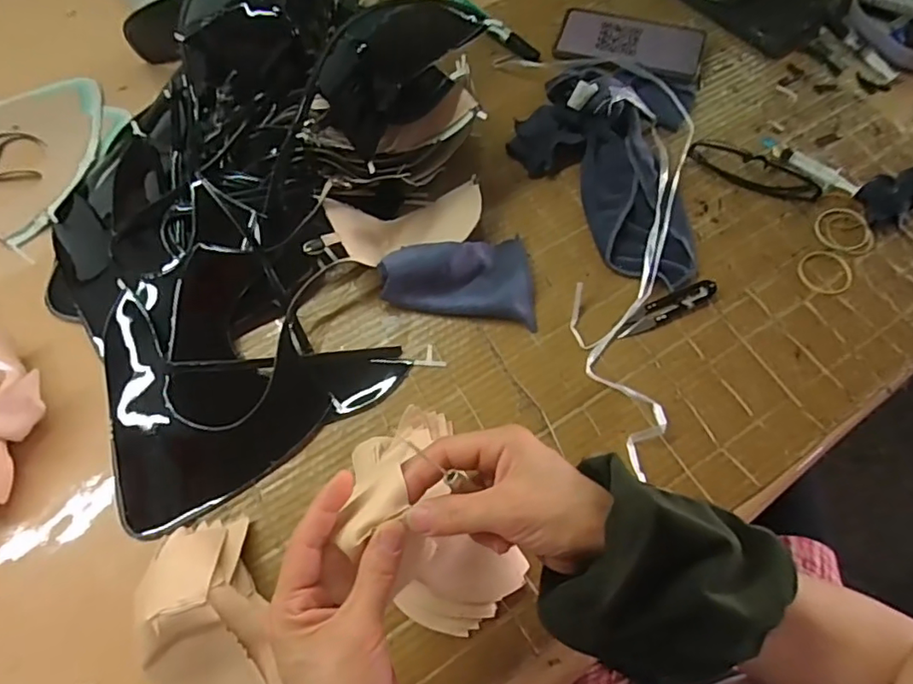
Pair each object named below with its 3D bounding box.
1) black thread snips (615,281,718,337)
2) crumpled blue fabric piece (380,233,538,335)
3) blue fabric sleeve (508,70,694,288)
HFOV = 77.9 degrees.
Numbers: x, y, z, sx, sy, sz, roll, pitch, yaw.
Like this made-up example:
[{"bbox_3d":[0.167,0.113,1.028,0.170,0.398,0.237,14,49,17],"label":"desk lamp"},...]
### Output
[{"bbox_3d":[0.197,-0.032,0.528,0.100,0.008,0.022,-25,69,-9],"label":"black thread snips"},{"bbox_3d":[0.002,-0.059,0.526,0.140,0.042,0.093,-5,68,-2],"label":"crumpled blue fabric piece"},{"bbox_3d":[0.151,-0.190,0.567,0.187,0.051,0.260,7,68,4],"label":"blue fabric sleeve"}]

